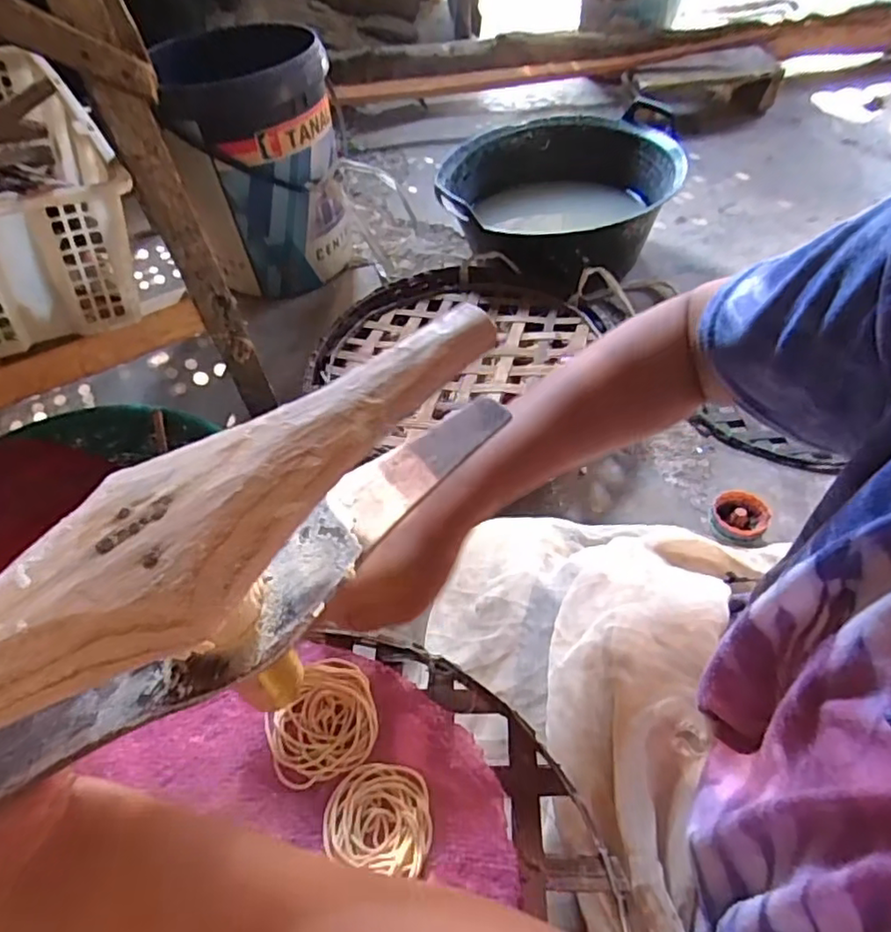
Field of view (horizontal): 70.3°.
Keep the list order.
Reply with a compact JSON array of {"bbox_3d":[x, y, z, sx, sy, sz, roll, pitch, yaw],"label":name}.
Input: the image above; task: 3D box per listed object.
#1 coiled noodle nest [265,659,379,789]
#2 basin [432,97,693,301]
[{"bbox_3d":[-0.080,0.163,0.408,0.068,0.009,0.071,-3,49,3],"label":"coiled noodle nest"},{"bbox_3d":[0.199,-0.456,1.133,0.394,0.183,0.424,-3,49,3],"label":"basin"}]

